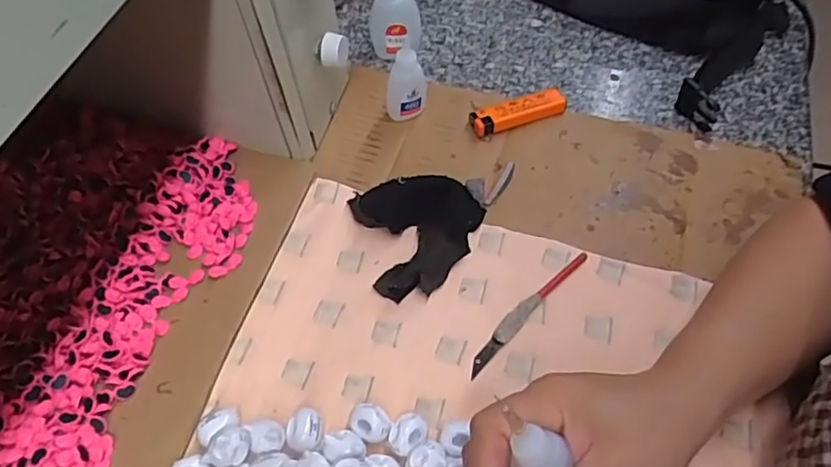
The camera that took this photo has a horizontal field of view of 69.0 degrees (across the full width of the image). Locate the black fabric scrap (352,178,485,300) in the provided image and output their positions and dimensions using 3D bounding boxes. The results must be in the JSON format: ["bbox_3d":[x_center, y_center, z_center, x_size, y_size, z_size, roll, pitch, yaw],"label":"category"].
[{"bbox_3d":[0.006,-0.006,0.438,0.089,0.025,0.094,-15,59,-10],"label":"black fabric scrap"}]

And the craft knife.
[{"bbox_3d":[0.076,0.051,0.409,0.013,0.007,0.118,40,66,21],"label":"craft knife"}]

